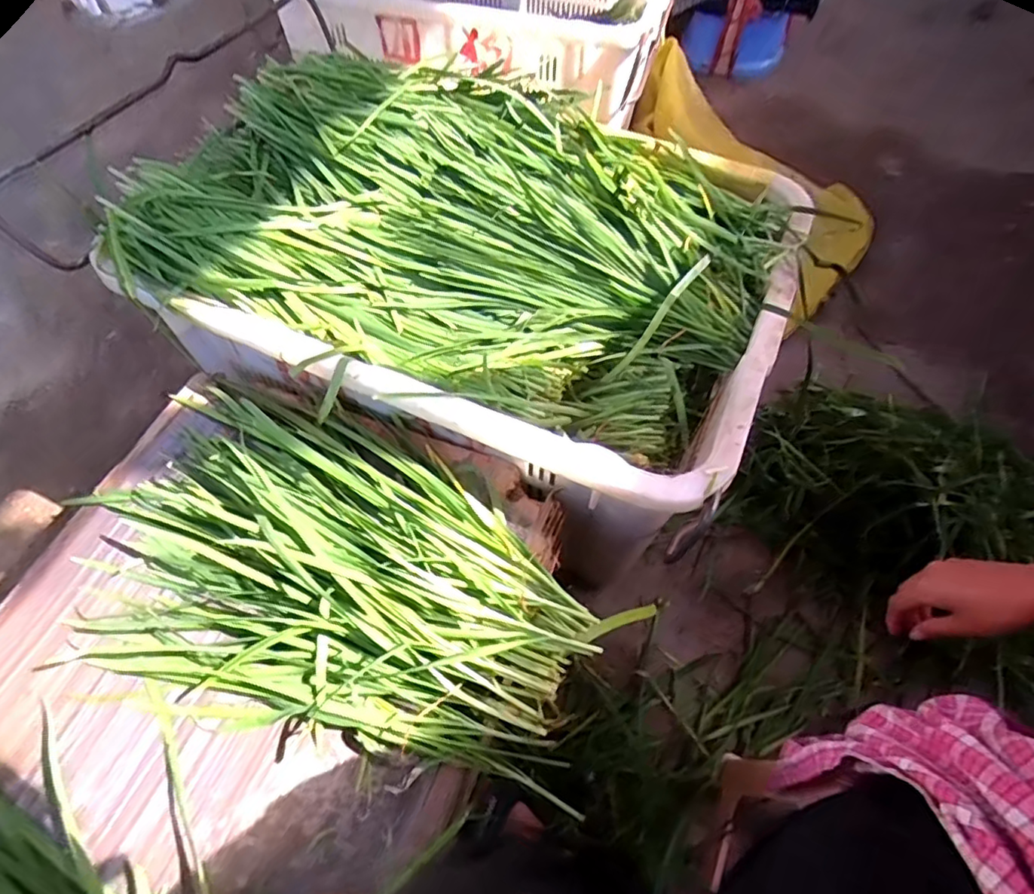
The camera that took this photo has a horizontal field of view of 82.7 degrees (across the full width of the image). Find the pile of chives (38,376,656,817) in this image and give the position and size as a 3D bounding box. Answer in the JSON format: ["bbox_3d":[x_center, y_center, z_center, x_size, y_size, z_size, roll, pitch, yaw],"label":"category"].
[{"bbox_3d":[-0.141,0.086,0.493,0.436,0.059,0.270,14,62,8],"label":"pile of chives"}]

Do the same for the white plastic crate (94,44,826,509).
[{"bbox_3d":[-0.032,-0.222,0.636,0.625,0.176,0.467,20,63,12],"label":"white plastic crate"}]

